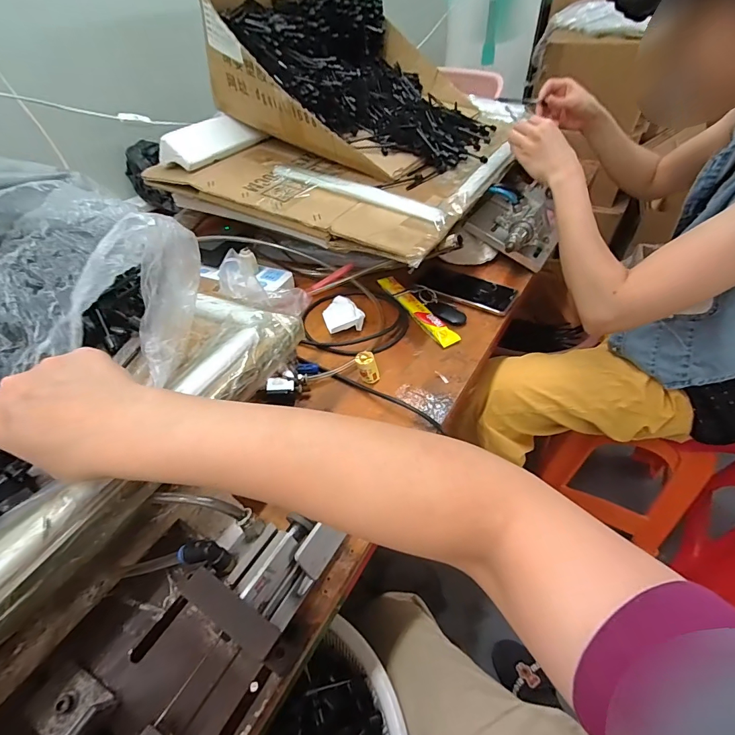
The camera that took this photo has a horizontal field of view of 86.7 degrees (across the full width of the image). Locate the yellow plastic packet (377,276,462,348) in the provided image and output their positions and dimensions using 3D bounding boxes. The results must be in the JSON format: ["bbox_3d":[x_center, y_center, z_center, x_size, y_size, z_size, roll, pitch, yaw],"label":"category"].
[{"bbox_3d":[0.077,-0.098,0.630,0.031,0.011,0.196,-22,47,-17],"label":"yellow plastic packet"}]

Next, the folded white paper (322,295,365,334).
[{"bbox_3d":[-0.039,-0.085,0.616,0.058,0.016,0.071,-15,45,-11],"label":"folded white paper"}]

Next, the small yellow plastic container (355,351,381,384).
[{"bbox_3d":[0.001,0.000,0.519,0.030,0.035,0.027,-4,44,1],"label":"small yellow plastic container"}]

